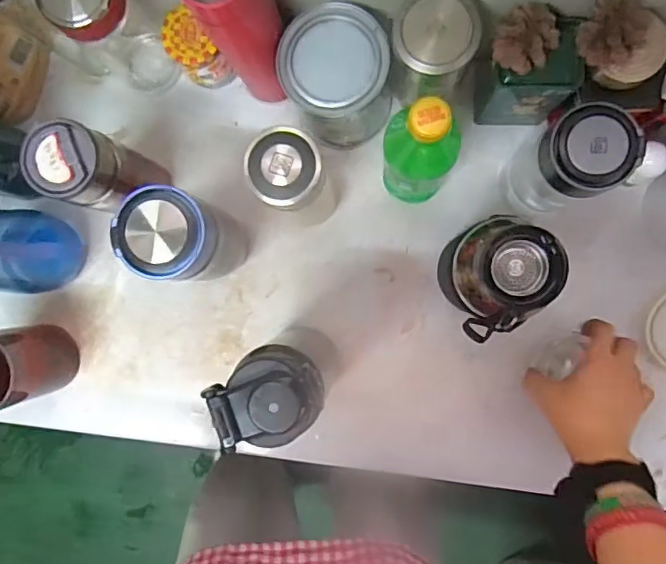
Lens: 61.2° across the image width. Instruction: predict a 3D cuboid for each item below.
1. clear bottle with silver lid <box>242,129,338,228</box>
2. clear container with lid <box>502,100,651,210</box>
[{"bbox_3d":[-0.032,-0.093,0.524,0.066,0.176,0.057,17,93,3],"label":"clear bottle with silver lid"},{"bbox_3d":[0.202,-0.103,0.500,0.064,0.168,0.065,0,92,4],"label":"clear container with lid"}]

